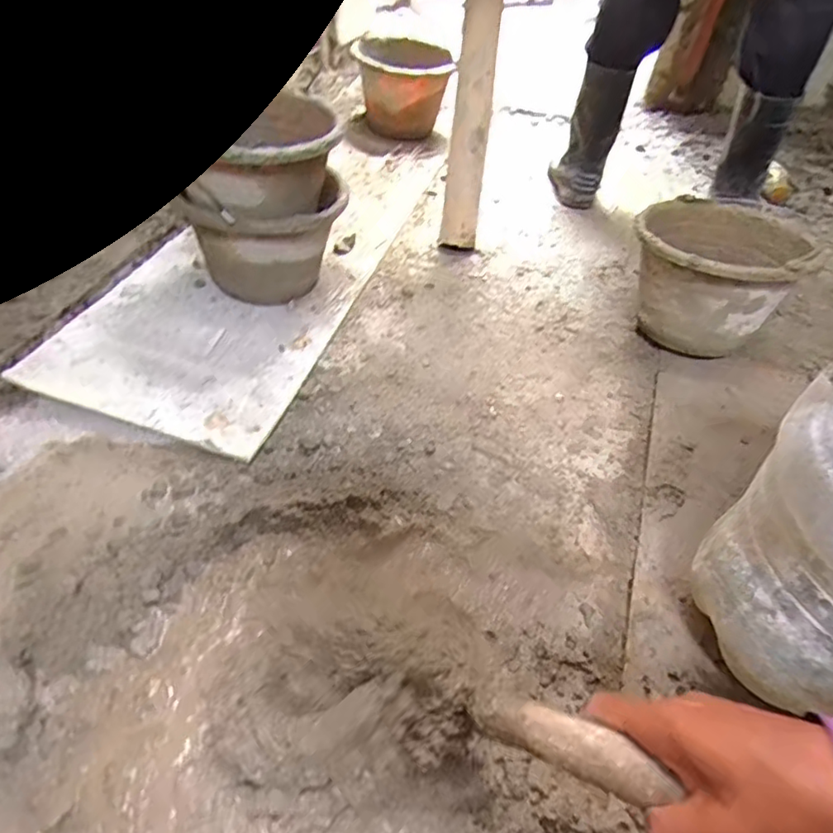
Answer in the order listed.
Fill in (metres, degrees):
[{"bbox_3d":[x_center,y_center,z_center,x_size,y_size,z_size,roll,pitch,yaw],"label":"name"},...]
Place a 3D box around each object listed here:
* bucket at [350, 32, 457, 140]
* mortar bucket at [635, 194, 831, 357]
[{"bbox_3d":[-0.029,-0.731,1.325,0.217,0.174,0.233,6,47,4],"label":"bucket"},{"bbox_3d":[0.415,-0.196,0.864,0.211,0.178,0.215,1,47,-1],"label":"mortar bucket"}]

